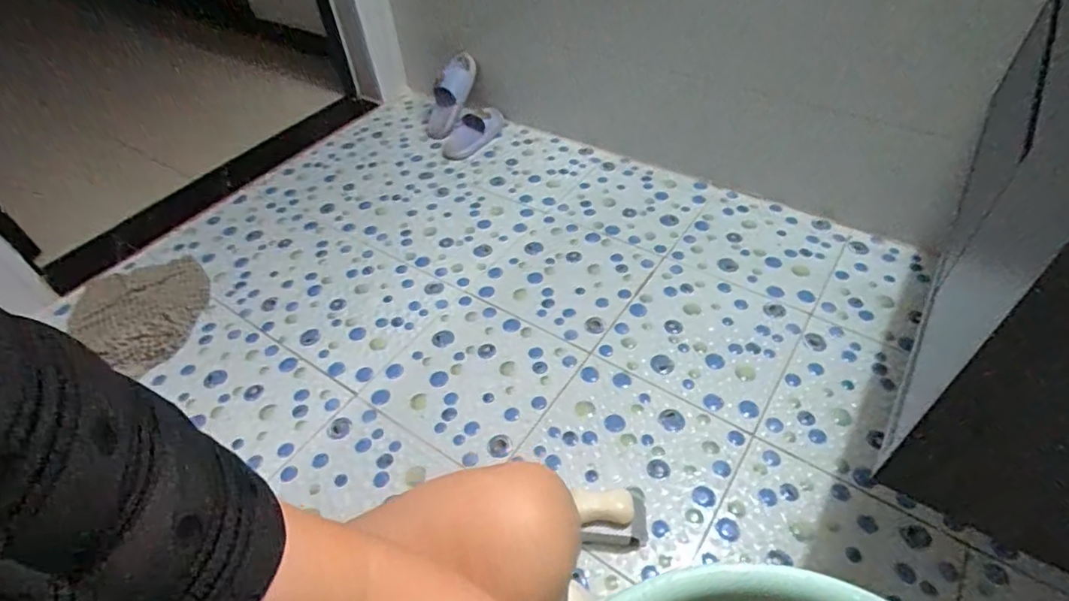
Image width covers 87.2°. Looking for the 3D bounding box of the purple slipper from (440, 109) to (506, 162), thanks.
[{"bbox_3d":[-0.167,-0.454,1.510,0.075,0.071,0.200,33,70,34],"label":"purple slipper"}]

